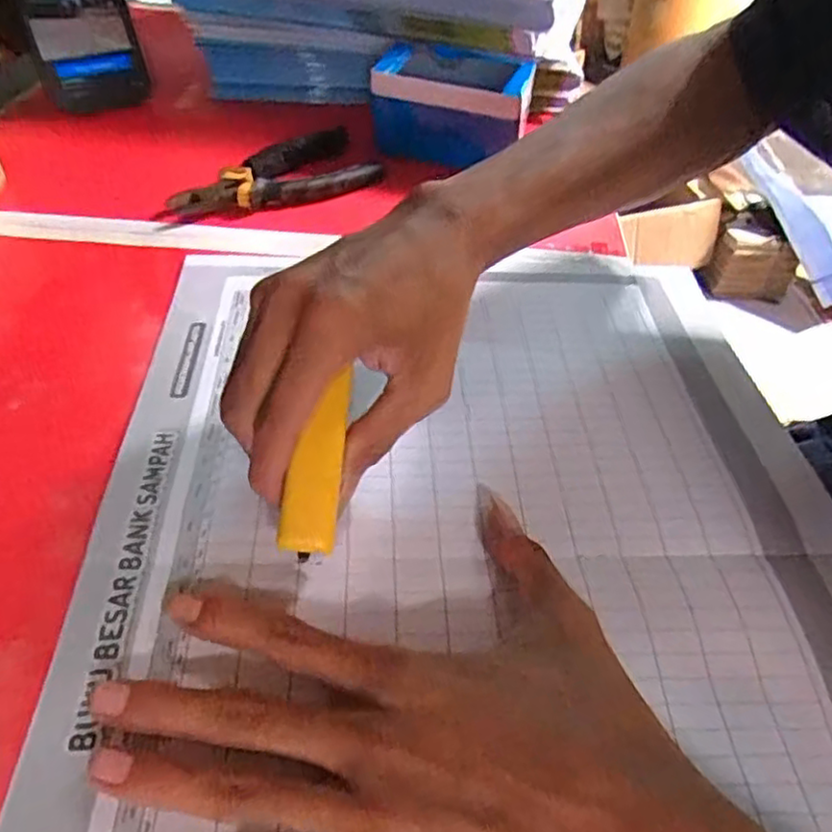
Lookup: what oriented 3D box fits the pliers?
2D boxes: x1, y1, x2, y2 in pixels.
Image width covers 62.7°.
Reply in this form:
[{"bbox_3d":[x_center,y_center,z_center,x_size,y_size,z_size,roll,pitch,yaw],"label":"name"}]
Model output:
[{"bbox_3d":[-0.104,-0.171,0.493,0.152,0.022,0.062,-25,51,-26],"label":"pliers"}]

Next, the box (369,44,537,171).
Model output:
[{"bbox_3d":[0.027,-0.243,0.540,0.118,0.066,0.087,8,45,4],"label":"box"}]

